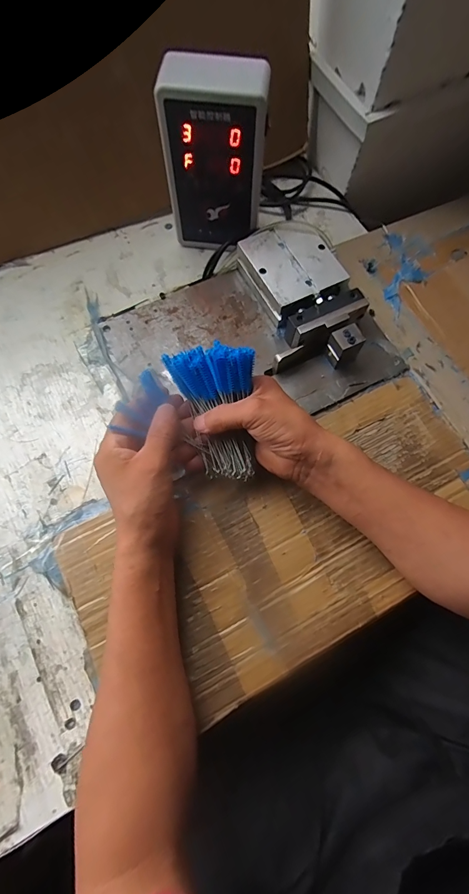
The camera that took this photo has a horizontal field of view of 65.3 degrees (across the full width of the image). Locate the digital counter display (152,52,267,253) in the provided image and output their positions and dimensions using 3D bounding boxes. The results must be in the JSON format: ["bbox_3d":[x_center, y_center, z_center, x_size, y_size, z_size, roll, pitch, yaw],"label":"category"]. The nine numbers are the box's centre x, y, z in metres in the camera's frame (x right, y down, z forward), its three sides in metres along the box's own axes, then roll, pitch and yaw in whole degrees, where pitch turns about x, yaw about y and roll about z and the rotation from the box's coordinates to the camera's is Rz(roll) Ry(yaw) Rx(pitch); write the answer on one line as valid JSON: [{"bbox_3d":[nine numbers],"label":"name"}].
[{"bbox_3d":[-0.021,-0.320,0.424,0.110,0.184,0.058,5,71,1],"label":"digital counter display"}]

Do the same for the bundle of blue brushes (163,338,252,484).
[{"bbox_3d":[-0.013,-0.032,0.354,0.076,0.029,0.127,-14,112,-5],"label":"bundle of blue brushes"}]

